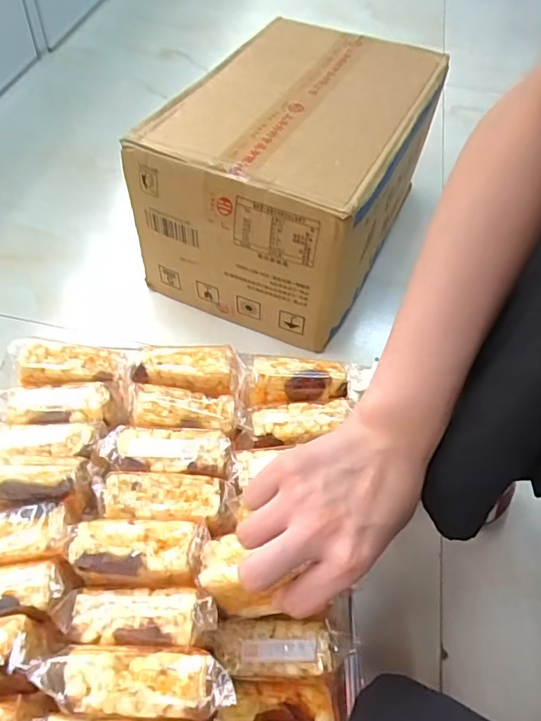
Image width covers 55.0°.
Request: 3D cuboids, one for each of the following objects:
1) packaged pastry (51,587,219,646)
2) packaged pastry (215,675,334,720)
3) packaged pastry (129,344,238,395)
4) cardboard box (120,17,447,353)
[{"bbox_3d":[-0.080,0.149,0.306,0.094,0.022,0.031,3,53,-2],"label":"packaged pastry"},{"bbox_3d":[0.003,0.224,0.325,0.073,0.022,0.044,3,53,-2],"label":"packaged pastry"},{"bbox_3d":[-0.066,0.005,0.409,0.078,0.019,0.034,1,53,-3],"label":"packaged pastry"},{"bbox_3d":[0.033,-0.248,0.675,0.270,0.195,0.386,22,55,12],"label":"cardboard box"}]

